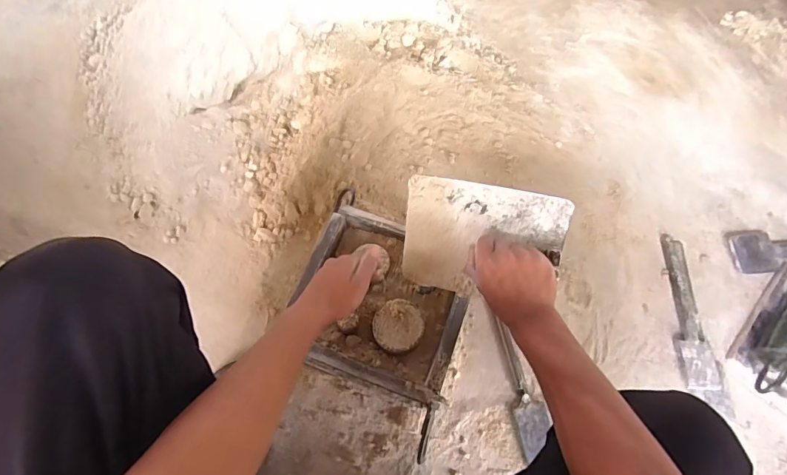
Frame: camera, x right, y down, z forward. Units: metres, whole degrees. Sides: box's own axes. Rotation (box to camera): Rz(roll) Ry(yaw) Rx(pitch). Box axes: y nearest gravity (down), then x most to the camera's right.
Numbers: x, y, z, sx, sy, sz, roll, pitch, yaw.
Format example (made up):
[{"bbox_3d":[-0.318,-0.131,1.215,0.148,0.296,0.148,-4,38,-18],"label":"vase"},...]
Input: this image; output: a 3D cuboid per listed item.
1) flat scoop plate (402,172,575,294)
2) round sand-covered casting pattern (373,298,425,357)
[{"bbox_3d":[0.116,0.008,0.570,0.205,0.163,0.012,12,31,14],"label":"flat scoop plate"},{"bbox_3d":[0.008,0.134,0.628,0.072,0.030,0.073,3,64,-6],"label":"round sand-covered casting pattern"}]

